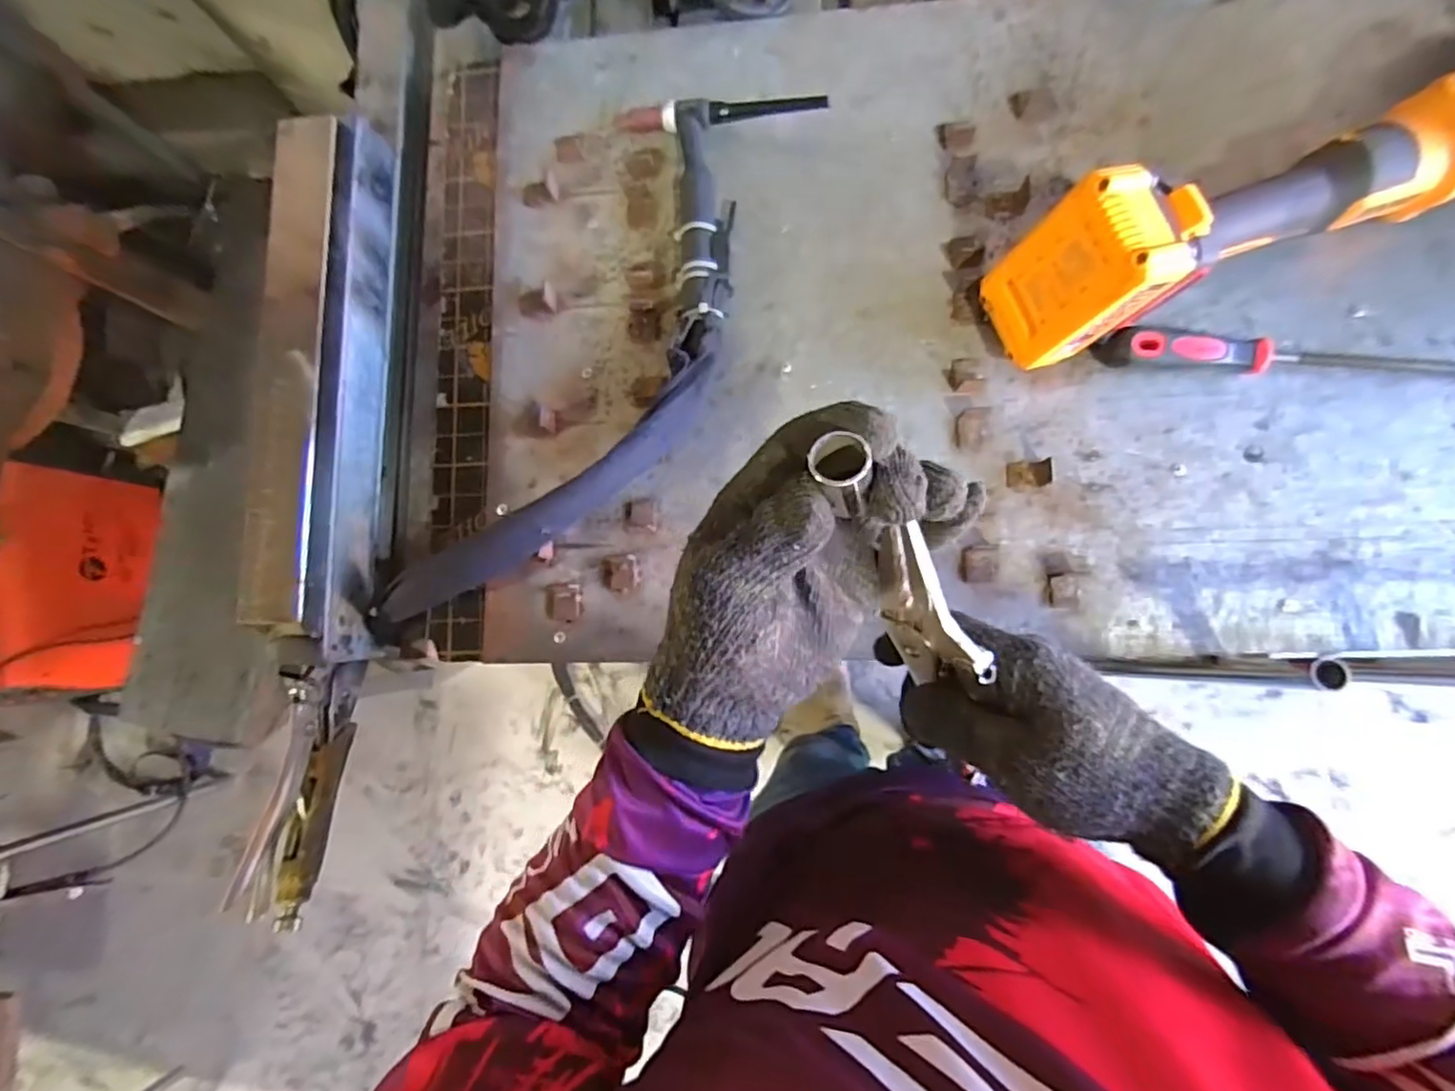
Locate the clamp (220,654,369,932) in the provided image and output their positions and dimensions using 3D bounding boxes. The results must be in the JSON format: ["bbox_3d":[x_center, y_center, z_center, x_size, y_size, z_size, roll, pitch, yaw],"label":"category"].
[{"bbox_3d":[-0.315,0.175,0.471,0.022,0.065,0.184,-3,65,6],"label":"clamp"}]

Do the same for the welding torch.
[{"bbox_3d":[-0.099,-0.142,0.482,0.169,0.060,0.510,24,88,8],"label":"welding torch"}]

